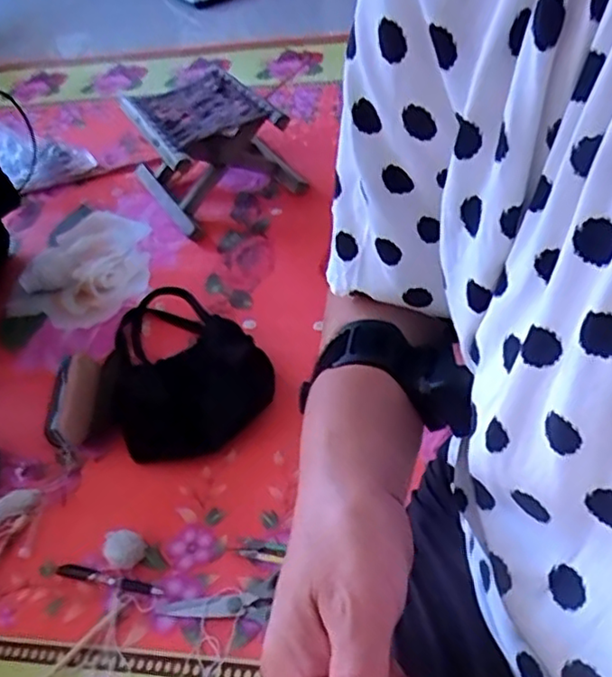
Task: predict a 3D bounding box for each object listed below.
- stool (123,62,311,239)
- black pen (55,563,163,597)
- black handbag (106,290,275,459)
[{"bbox_3d":[-0.179,-0.353,1.273,0.263,0.209,0.279,-33,50,-20],"label":"stool"},{"bbox_3d":[-0.230,0.280,0.762,0.134,0.008,0.016,6,49,16],"label":"black pen"},{"bbox_3d":[-0.201,0.038,0.950,0.216,0.072,0.301,-36,51,-21],"label":"black handbag"}]

